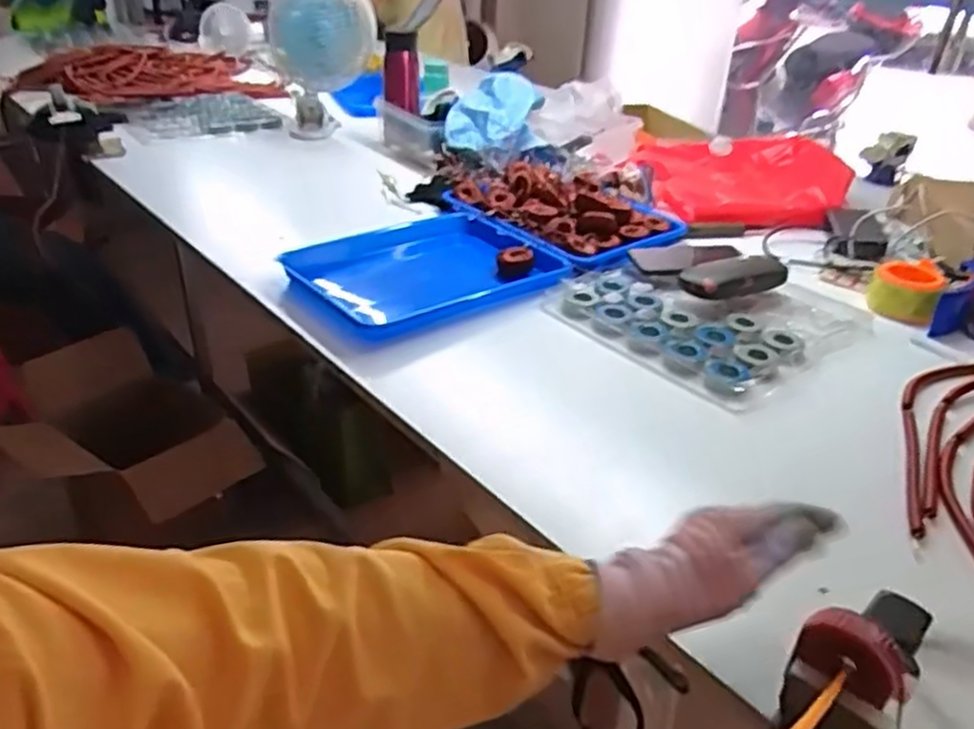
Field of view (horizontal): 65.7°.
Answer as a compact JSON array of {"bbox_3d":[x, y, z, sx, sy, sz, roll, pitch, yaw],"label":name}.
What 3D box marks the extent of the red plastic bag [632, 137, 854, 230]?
[{"bbox_3d":[0.442,-0.324,1.313,0.319,0.085,0.304,-3,32,-10],"label":"red plastic bag"}]

